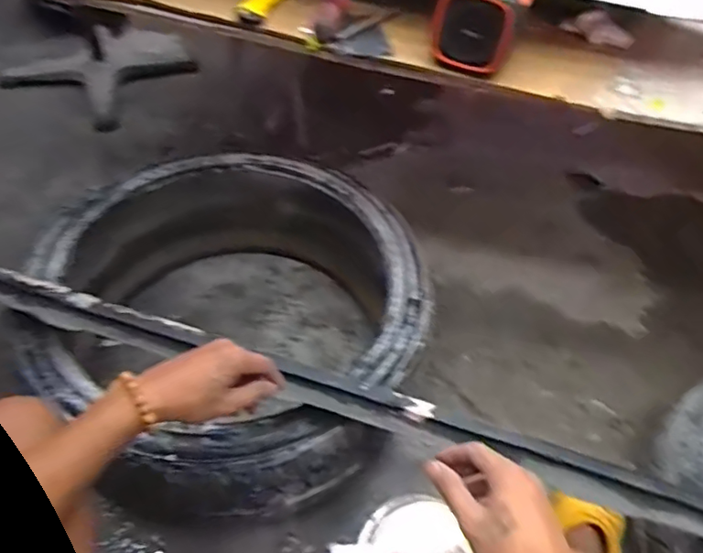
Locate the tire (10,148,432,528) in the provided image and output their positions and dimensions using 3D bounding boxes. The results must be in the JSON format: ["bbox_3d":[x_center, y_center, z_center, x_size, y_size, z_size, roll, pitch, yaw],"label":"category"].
[{"bbox_3d":[-0.187,0.077,0.936,0.572,0.269,0.602,-9,50,-11],"label":"tire"}]

